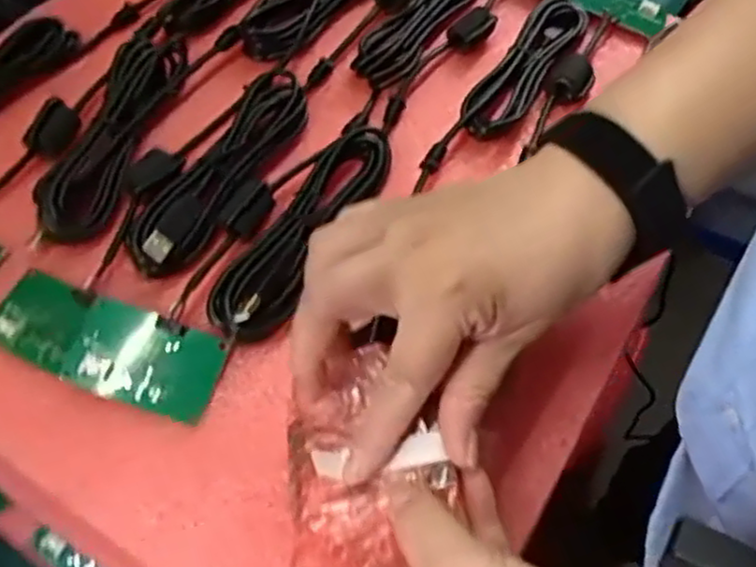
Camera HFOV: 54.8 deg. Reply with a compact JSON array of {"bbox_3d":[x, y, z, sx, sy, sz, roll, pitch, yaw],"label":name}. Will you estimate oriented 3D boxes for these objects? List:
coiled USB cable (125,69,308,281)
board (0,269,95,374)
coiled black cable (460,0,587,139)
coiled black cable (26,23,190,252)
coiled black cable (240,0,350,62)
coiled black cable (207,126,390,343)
[{"bbox_3d":[-0.087,-0.068,0.411,0.038,0.024,0.150,27,62,14],"label":"coiled USB cable"},{"bbox_3d":[-0.172,0.018,0.370,0.048,0.006,0.043,21,60,10],"label":"board"},{"bbox_3d":[0.097,-0.146,0.472,0.036,0.011,0.149,29,62,15],"label":"coiled black cable"},{"bbox_3d":[-0.155,-0.093,0.422,0.043,0.022,0.155,14,59,6],"label":"coiled black cable"},{"bbox_3d":[-0.038,-0.199,0.498,0.038,0.019,0.142,36,64,18],"label":"coiled black cable"},{"bbox_3d":[-0.037,-0.032,0.389,0.040,0.016,0.147,28,62,14],"label":"coiled black cable"}]

